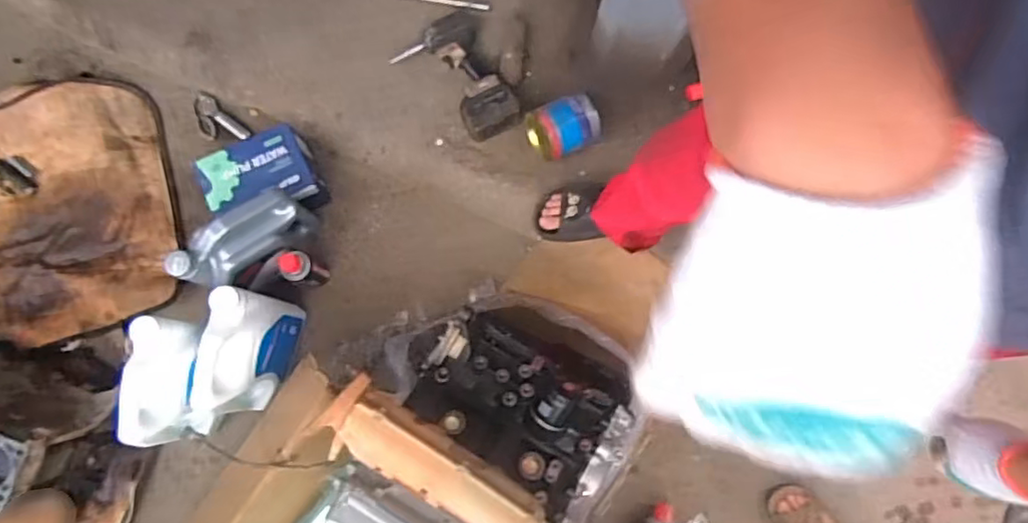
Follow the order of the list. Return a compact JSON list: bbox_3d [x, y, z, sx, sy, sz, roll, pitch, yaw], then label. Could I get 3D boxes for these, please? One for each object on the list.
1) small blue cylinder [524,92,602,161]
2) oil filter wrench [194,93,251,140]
[{"bbox_3d":[0.107,-0.290,1.315,0.155,0.114,0.113,-16,83,-4],"label":"small blue cylinder"},{"bbox_3d":[-0.685,-0.319,1.411,0.143,0.025,0.075,42,83,8],"label":"oil filter wrench"}]

